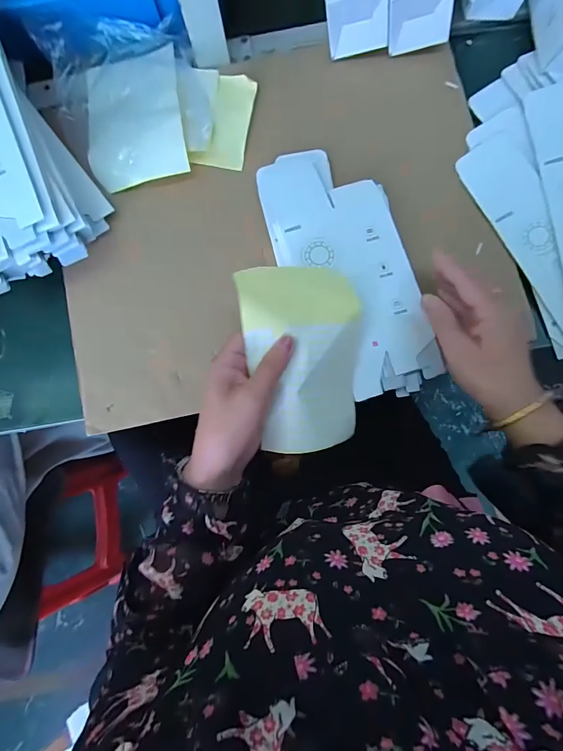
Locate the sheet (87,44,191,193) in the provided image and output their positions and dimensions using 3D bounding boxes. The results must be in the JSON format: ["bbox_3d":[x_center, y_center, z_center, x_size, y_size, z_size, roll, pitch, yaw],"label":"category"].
[{"bbox_3d":[-0.174,-0.300,0.434,0.113,0.018,0.173,-10,86,4],"label":"sheet"}]

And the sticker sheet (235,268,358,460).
[{"bbox_3d":[0.026,-0.016,0.360,0.118,0.026,0.170,-8,97,-24],"label":"sticker sheet"}]

